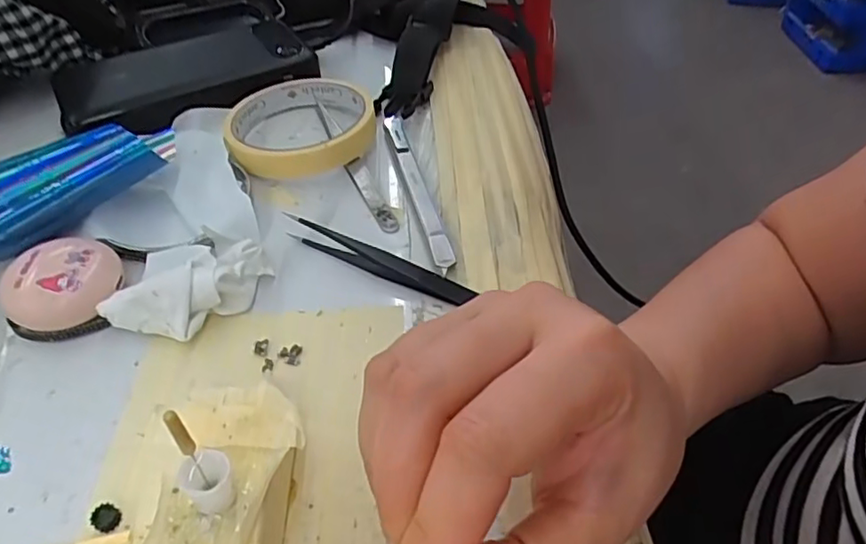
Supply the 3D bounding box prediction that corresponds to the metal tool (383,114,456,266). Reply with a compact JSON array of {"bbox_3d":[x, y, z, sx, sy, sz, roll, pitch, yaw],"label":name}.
[{"bbox_3d":[-0.010,-0.048,0.337,0.012,0.009,0.126,-11,48,-11],"label":"metal tool"}]

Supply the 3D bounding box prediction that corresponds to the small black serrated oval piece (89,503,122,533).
[{"bbox_3d":[-0.114,0.086,0.214,0.009,0.005,0.009,20,50,17],"label":"small black serrated oval piece"}]

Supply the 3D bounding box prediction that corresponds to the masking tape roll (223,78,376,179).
[{"bbox_3d":[-0.079,-0.091,0.368,0.086,0.021,0.086,1,47,-1],"label":"masking tape roll"}]

